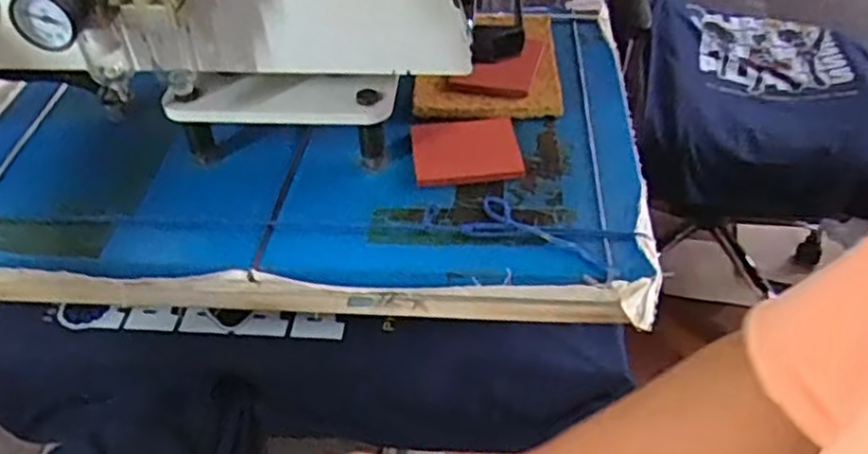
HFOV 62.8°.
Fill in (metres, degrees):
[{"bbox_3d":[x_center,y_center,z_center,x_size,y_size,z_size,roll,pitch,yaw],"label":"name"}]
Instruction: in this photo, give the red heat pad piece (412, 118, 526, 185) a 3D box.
[{"bbox_3d":[0.027,-0.071,0.615,0.088,0.011,0.084,-4,44,-3],"label":"red heat pad piece"}]

